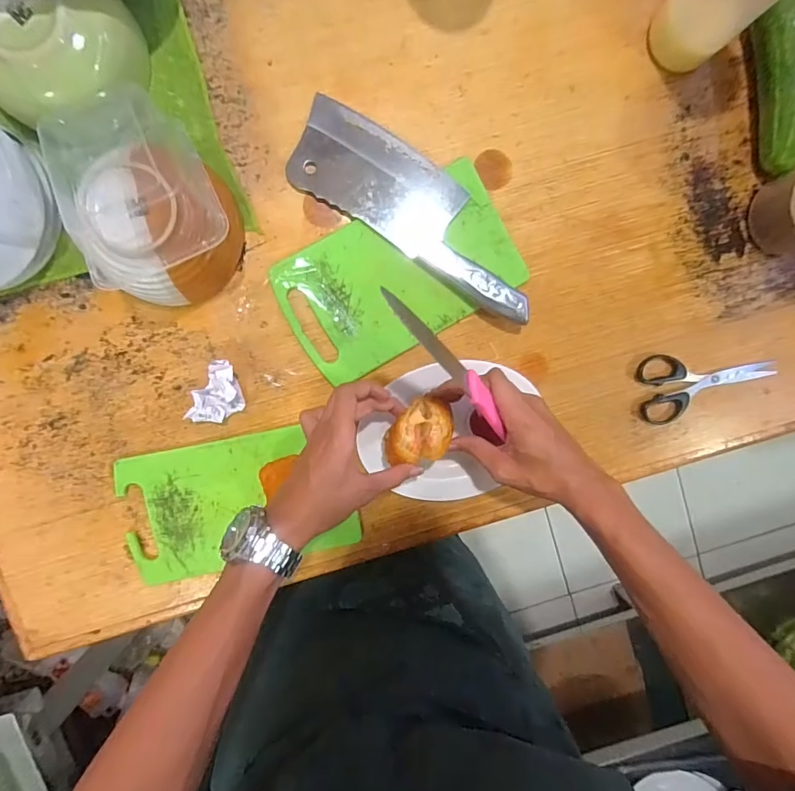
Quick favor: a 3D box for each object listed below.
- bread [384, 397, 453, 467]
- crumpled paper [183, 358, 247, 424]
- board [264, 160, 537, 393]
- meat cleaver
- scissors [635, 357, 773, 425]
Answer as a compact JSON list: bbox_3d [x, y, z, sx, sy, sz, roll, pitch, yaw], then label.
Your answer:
[{"bbox_3d":[0.021,0.035,0.421,0.071,0.027,0.050,-43,97,2],"label":"bread"},{"bbox_3d":[-0.180,-0.004,0.452,0.048,0.030,0.061,4,96,-4],"label":"crumpled paper"},{"bbox_3d":[0.001,-0.120,0.459,0.231,0.012,0.134,-30,98,0],"label":"board"},{"bbox_3d":[0.025,-0.181,0.444,0.268,0.030,0.089,32,94,-7],"label":"meat cleaver"},{"bbox_3d":[0.338,-0.017,0.496,0.153,0.005,0.073,-12,97,-2],"label":"scissors"}]

